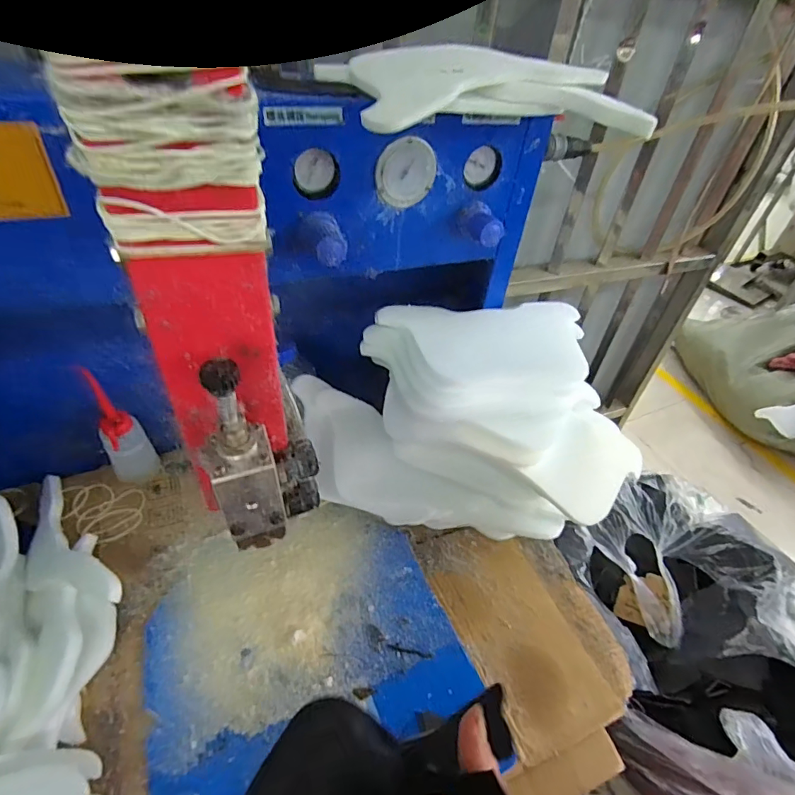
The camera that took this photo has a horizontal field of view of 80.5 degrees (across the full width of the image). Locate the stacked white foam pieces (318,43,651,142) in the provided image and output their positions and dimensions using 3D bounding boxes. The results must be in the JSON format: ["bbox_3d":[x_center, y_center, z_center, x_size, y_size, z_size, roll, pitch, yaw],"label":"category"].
[{"bbox_3d":[0.074,-0.232,0.358,0.246,0.039,0.107,-10,46,-18],"label":"stacked white foam pieces"}]

